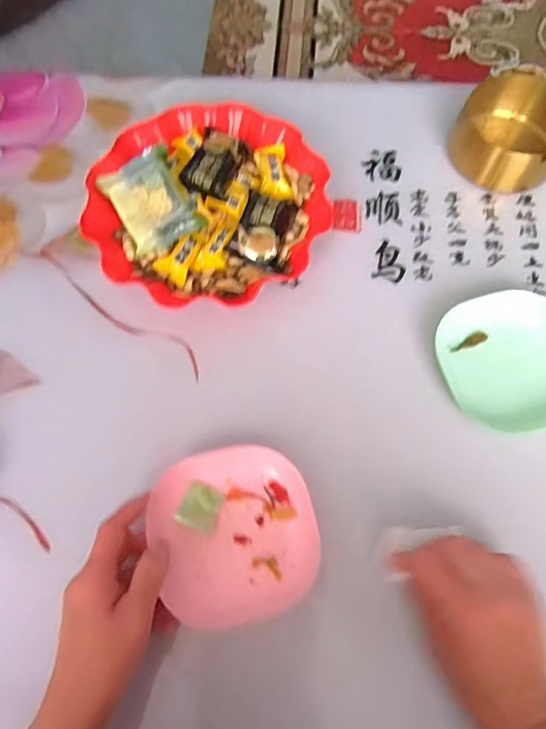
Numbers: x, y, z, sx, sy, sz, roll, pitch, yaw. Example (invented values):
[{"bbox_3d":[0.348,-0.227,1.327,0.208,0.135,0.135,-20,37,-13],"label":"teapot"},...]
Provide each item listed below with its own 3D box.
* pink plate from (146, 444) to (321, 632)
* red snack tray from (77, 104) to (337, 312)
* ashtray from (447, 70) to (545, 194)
[{"bbox_3d":[-0.028,0.131,0.393,0.120,0.028,0.129,0,69,1],"label":"pink plate"},{"bbox_3d":[-0.061,-0.161,0.501,0.220,0.047,0.218,25,72,10],"label":"red snack tray"},{"bbox_3d":[0.251,-0.243,0.519,0.105,0.067,0.099,0,69,1],"label":"ashtray"}]

